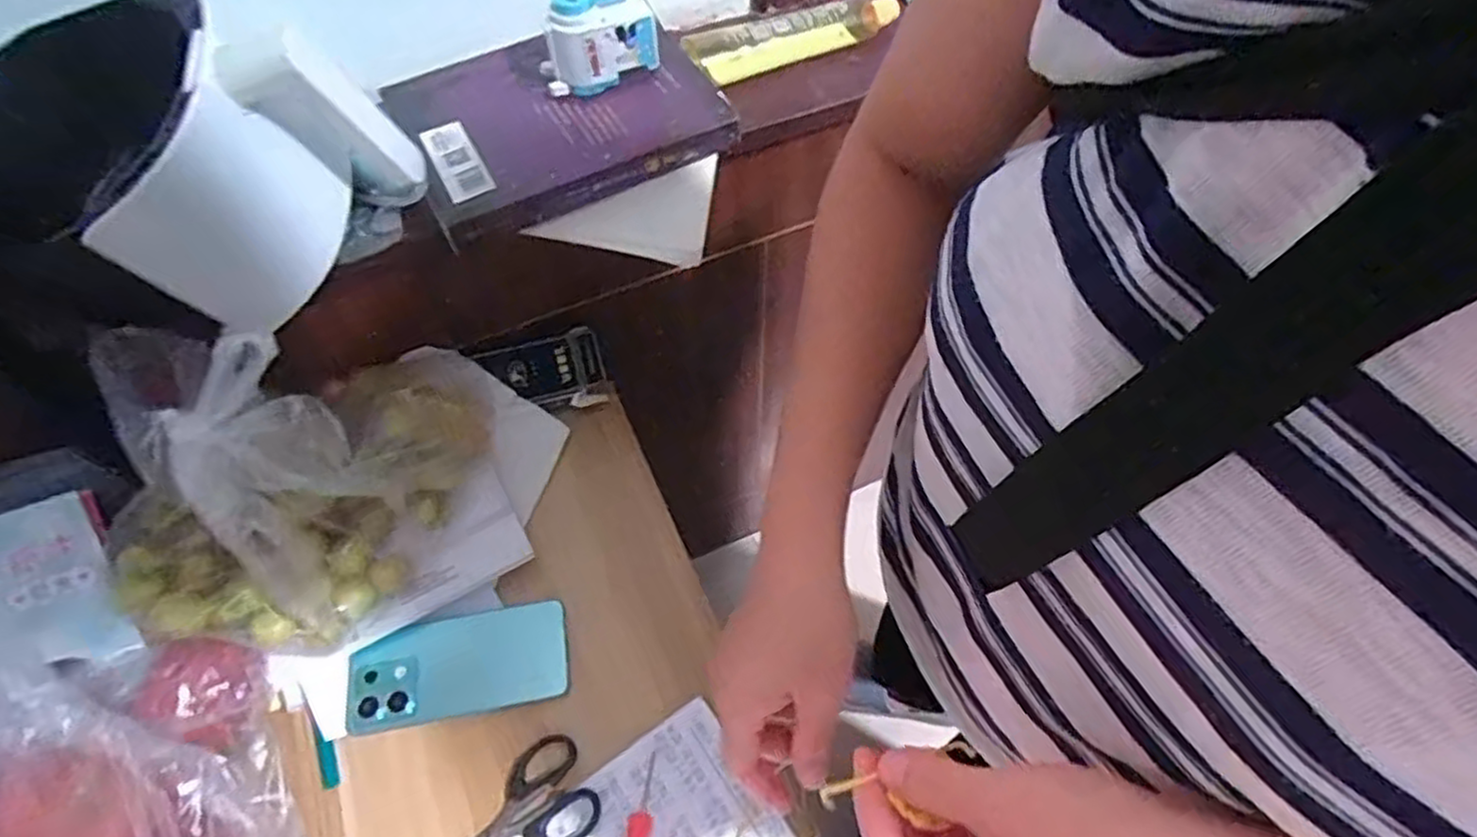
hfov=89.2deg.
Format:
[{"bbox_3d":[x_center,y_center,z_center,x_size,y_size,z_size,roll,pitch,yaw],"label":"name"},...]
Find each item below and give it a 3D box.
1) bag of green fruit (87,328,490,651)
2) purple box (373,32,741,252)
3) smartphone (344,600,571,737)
[{"bbox_3d":[-0.311,0.027,0.522,0.161,0.216,0.262,24,62,14],"label":"bag of green fruit"},{"bbox_3d":[-0.142,-0.245,0.593,0.235,0.036,0.173,-25,63,-14],"label":"purple box"},{"bbox_3d":[-0.212,0.187,0.568,0.161,0.012,0.074,-10,60,-6],"label":"smartphone"}]

